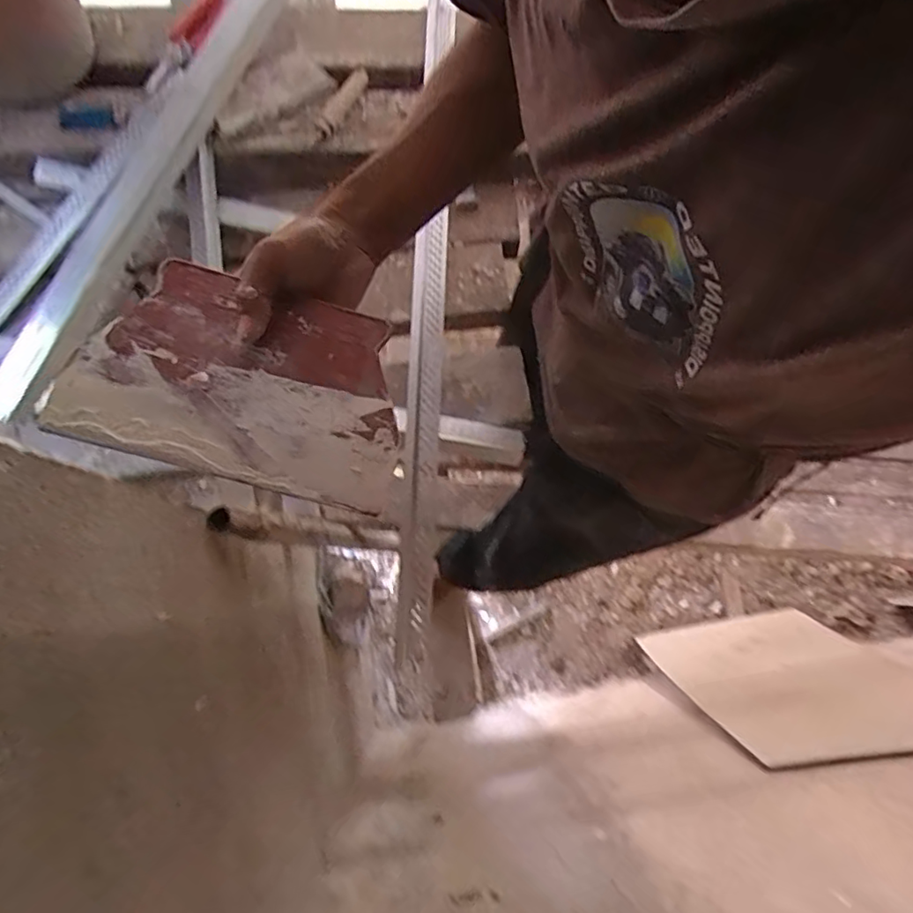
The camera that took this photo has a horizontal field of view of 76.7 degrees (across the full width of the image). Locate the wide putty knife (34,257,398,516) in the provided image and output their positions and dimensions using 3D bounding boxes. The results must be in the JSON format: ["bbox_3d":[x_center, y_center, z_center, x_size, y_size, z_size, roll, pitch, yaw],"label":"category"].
[{"bbox_3d":[-0.141,-0.053,0.392,0.211,0.008,0.137,15,72,-7],"label":"wide putty knife"}]

